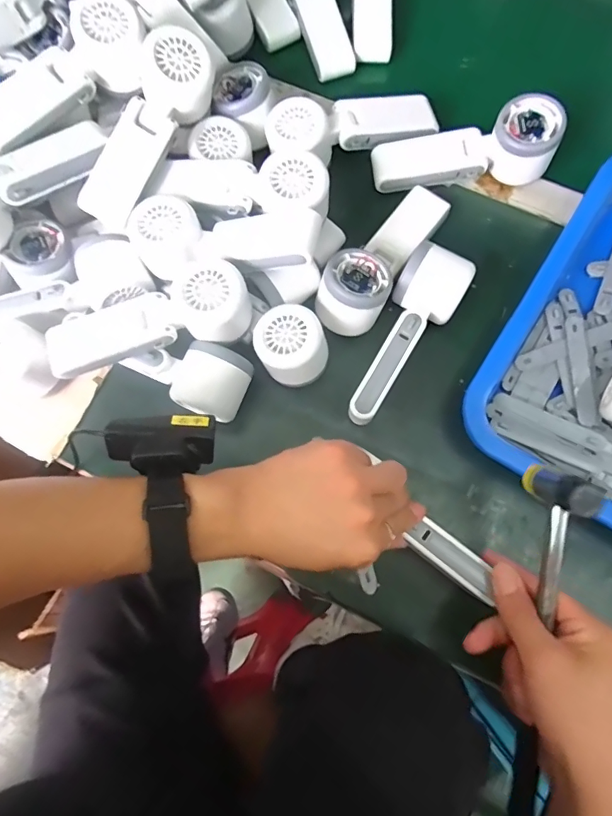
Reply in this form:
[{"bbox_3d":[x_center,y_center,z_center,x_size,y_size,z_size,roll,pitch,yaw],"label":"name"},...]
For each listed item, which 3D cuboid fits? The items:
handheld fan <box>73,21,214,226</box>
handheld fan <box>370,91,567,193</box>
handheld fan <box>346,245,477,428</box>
[{"bbox_3d":[-0.135,-0.230,0.403,0.057,0.053,0.163,32,94,9],"label":"handheld fan"},{"bbox_3d":[0.145,-0.236,0.444,0.158,0.059,0.055,-7,76,0],"label":"handheld fan"},{"bbox_3d":[0.082,-0.059,0.409,0.052,0.057,0.157,30,79,8],"label":"handheld fan"}]

